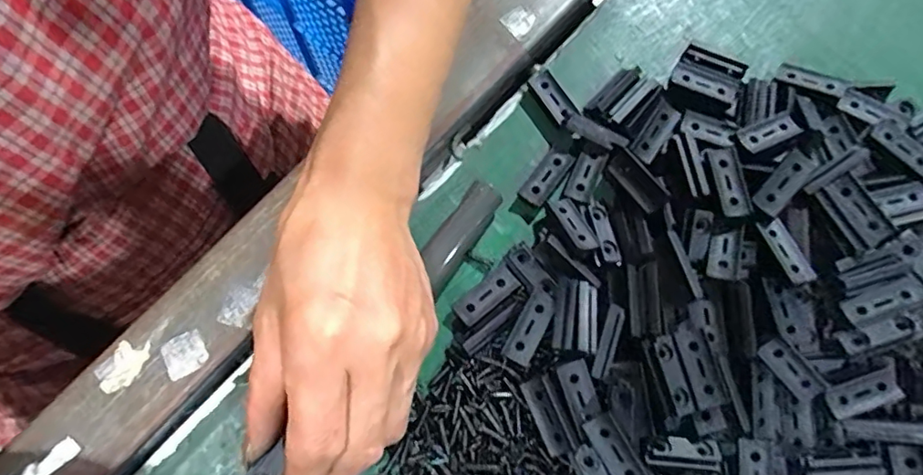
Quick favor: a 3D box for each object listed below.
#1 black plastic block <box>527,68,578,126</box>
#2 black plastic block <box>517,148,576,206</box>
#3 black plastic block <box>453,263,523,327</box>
[{"bbox_3d":[0.050,-0.078,0.310,0.011,0.009,0.032,-32,78,-10],"label":"black plastic block"},{"bbox_3d":[0.046,-0.033,0.297,0.015,0.004,0.034,36,77,8],"label":"black plastic block"},{"bbox_3d":[0.012,0.029,0.279,0.035,0.005,0.015,-39,79,-11],"label":"black plastic block"}]

